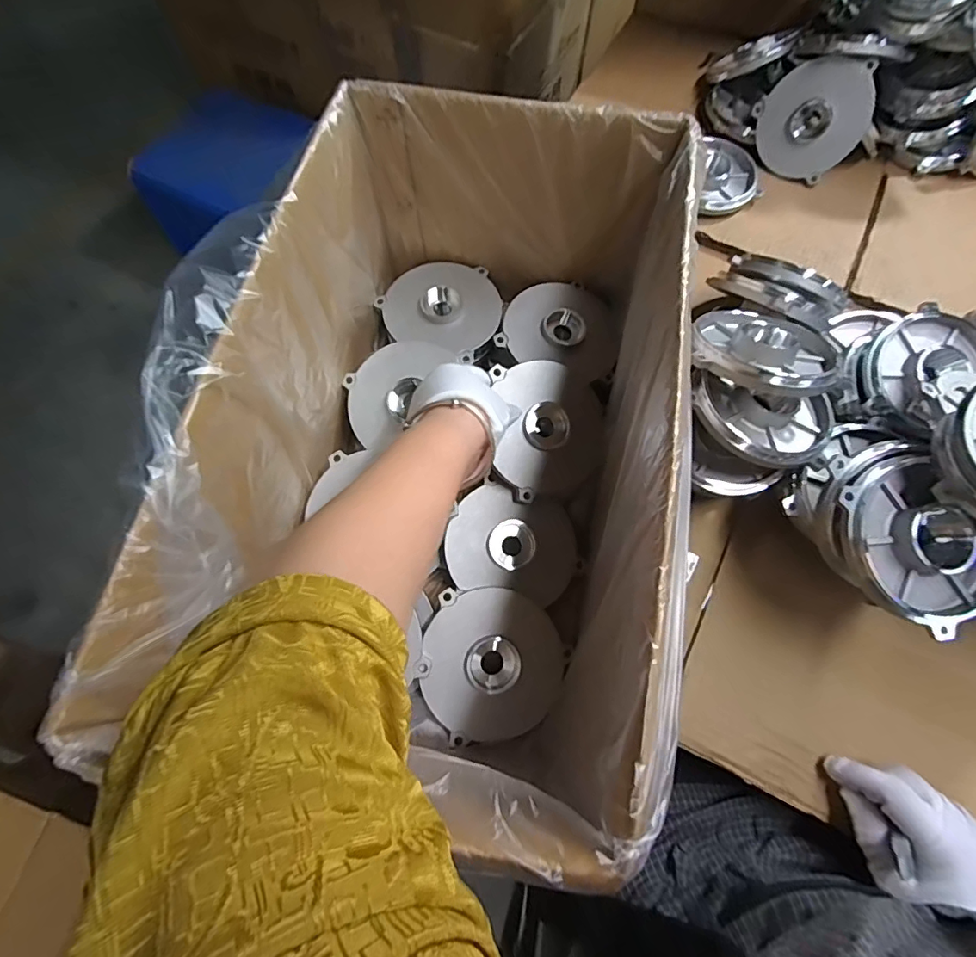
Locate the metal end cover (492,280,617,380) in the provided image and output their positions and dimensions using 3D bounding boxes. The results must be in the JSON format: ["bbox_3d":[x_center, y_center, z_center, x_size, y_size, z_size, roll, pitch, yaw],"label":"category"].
[{"bbox_3d":[0.071,-0.150,0.475,0.110,0.025,0.099,8,70,3],"label":"metal end cover"}]

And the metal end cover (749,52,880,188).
[{"bbox_3d":[0.383,-0.420,0.580,0.115,0.114,0.020,45,47,-12],"label":"metal end cover"}]

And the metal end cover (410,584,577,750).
[{"bbox_3d":[0.004,0.145,0.384,0.107,0.020,0.110,18,70,6],"label":"metal end cover"}]

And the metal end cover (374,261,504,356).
[{"bbox_3d":[-0.045,-0.170,0.483,0.114,0.022,0.109,15,70,5],"label":"metal end cover"}]

